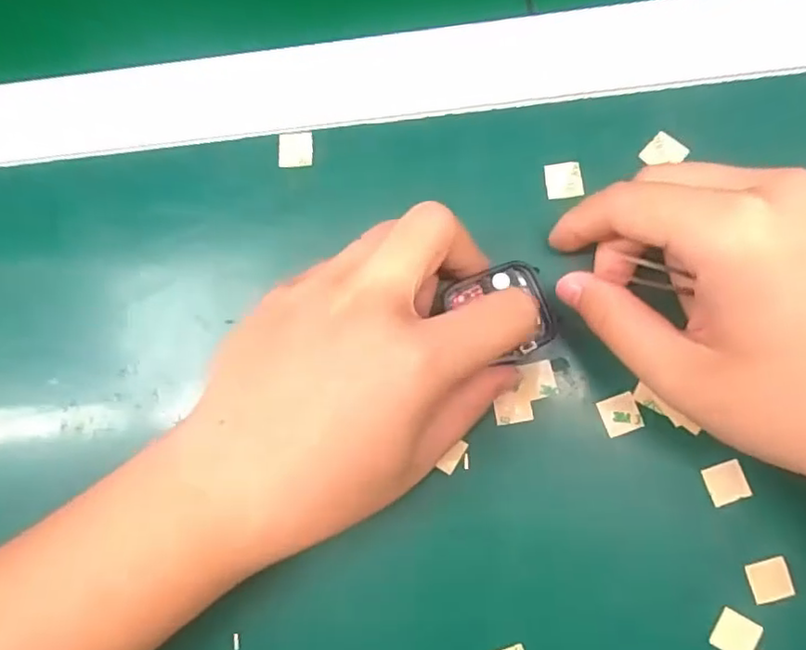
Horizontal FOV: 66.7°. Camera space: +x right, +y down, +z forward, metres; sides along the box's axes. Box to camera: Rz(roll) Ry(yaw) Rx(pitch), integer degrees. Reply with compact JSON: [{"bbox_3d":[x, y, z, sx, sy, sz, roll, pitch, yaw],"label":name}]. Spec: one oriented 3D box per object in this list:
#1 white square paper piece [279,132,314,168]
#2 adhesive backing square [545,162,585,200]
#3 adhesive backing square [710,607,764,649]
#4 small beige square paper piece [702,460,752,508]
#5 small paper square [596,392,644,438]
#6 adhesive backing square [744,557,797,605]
[{"bbox_3d":[-0.048,-0.079,0.277,0.015,0.004,0.016,-2,86,-4],"label":"white square paper piece"},{"bbox_3d":[0.070,-0.063,0.265,0.016,0.004,0.015,-5,86,1],"label":"adhesive backing square"},{"bbox_3d":[0.130,0.121,0.239,0.016,0.004,0.015,23,84,11],"label":"adhesive backing square"},{"bbox_3d":[0.130,0.063,0.244,0.015,0.004,0.015,-20,82,3],"label":"small beige square paper piece"},{"bbox_3d":[0.090,0.037,0.251,0.015,0.004,0.016,-23,82,2],"label":"small paper square"},{"bbox_3d":[0.144,0.100,0.240,0.016,0.004,0.015,-16,77,7],"label":"adhesive backing square"}]

